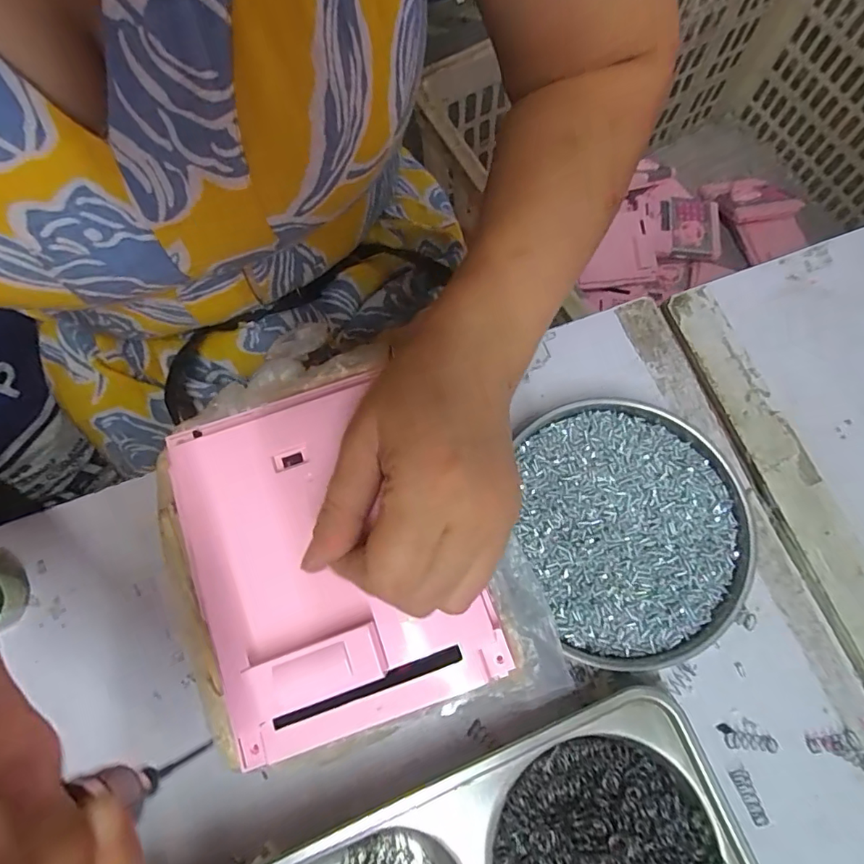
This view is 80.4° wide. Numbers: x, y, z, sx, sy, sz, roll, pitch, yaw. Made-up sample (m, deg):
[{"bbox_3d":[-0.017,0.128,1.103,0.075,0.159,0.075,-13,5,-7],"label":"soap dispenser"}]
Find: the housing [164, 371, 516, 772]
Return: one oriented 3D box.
[{"bbox_3d":[-0.051,0.052,0.235,0.123,0.021,0.157,-20,74,-4],"label":"housing"}]

